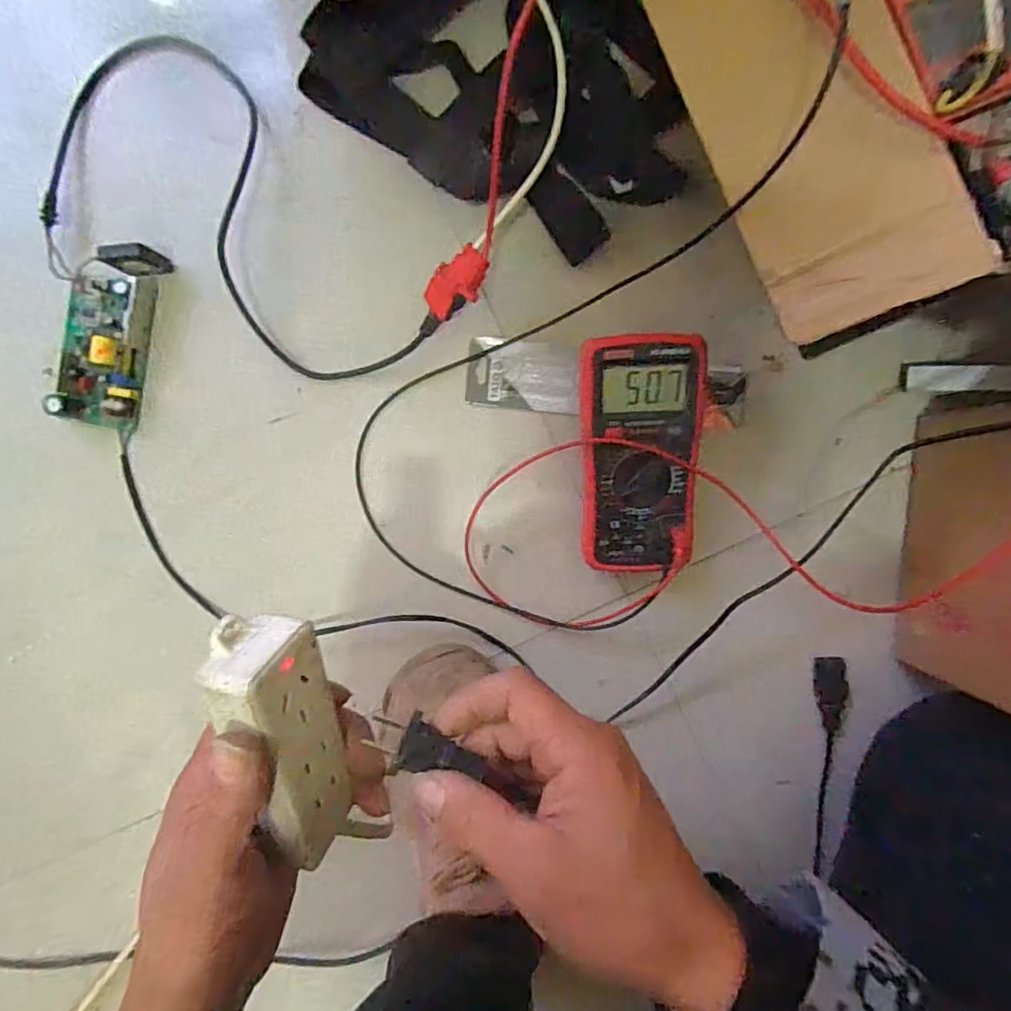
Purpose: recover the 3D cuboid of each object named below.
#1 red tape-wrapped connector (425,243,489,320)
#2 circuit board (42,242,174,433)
[{"bbox_3d":[-0.037,-0.172,0.454,0.055,0.019,0.034,-29,107,17],"label":"red tape-wrapped connector"},{"bbox_3d":[-0.342,-0.147,0.499,0.074,0.036,0.157,16,94,1],"label":"circuit board"}]

